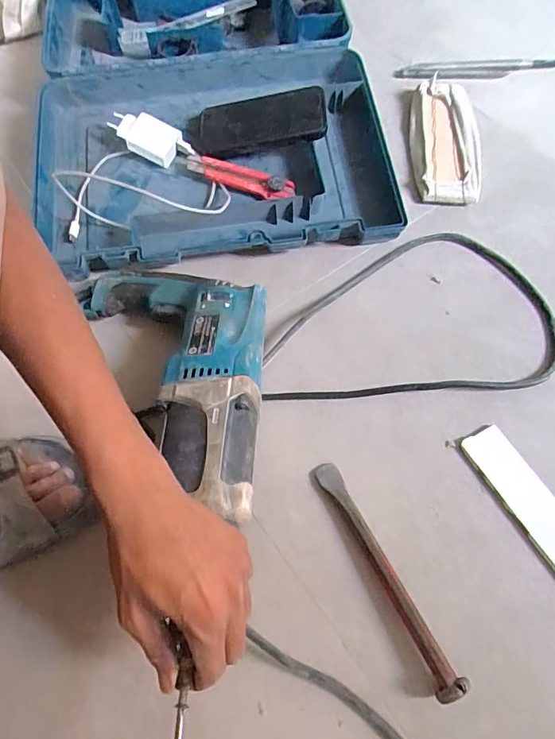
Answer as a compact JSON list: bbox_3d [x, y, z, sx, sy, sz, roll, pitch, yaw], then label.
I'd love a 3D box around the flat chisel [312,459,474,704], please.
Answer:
[{"bbox_3d":[0.089,0.170,0.400,0.022,0.022,0.202,-26,65,-10],"label":"flat chisel"}]

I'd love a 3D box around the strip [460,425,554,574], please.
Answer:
[{"bbox_3d":[0.250,0.142,0.429,0.044,0.006,0.200,-27,65,-11],"label":"strip"}]

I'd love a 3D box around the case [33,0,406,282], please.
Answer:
[{"bbox_3d":[-0.112,-0.409,0.669,0.436,0.089,0.596,-7,63,-1],"label":"case"}]

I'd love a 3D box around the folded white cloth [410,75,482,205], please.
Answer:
[{"bbox_3d":[0.232,-0.318,0.647,0.090,0.017,0.234,4,63,5],"label":"folded white cloth"}]

